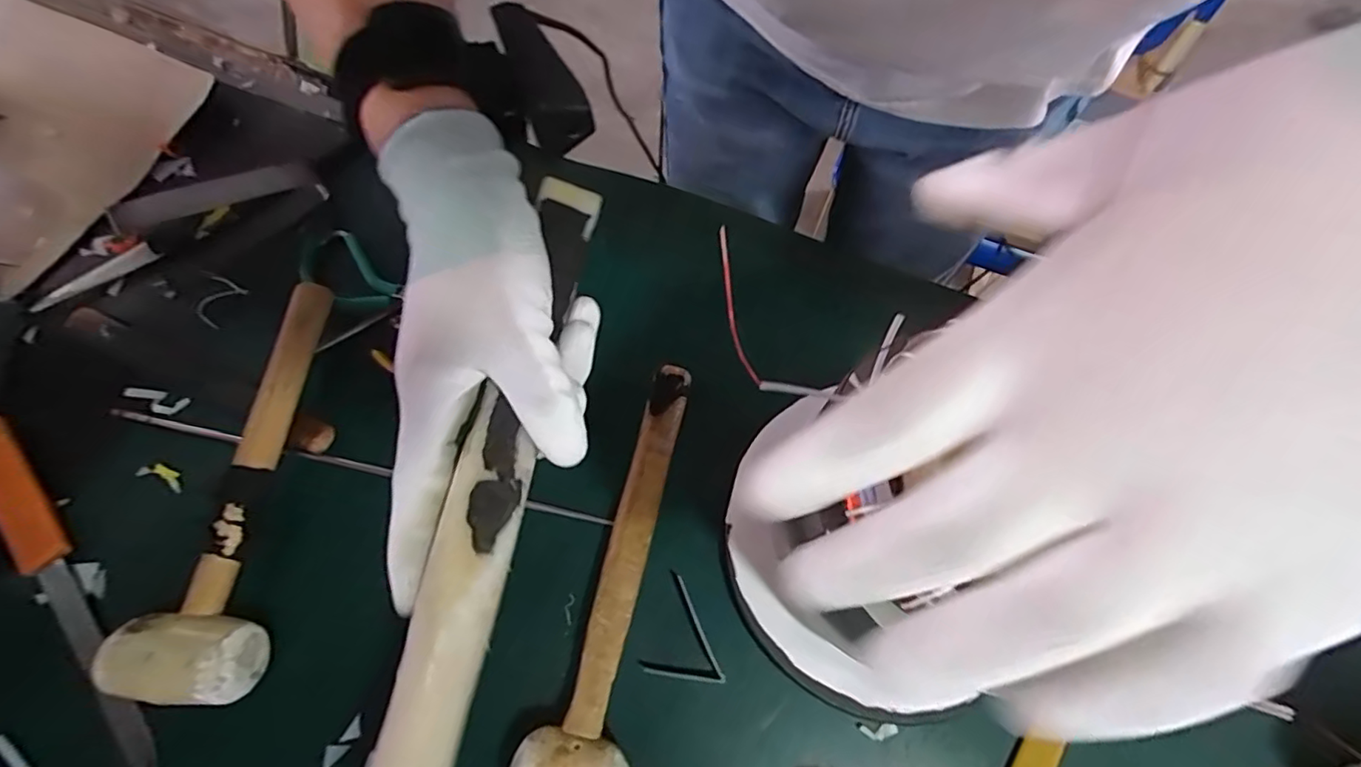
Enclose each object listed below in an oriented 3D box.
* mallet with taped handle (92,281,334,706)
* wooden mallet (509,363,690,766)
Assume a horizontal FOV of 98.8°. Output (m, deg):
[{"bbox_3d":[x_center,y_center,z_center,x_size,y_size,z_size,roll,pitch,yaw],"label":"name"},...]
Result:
[{"bbox_3d":[-0.268,0.053,0.366,0.072,0.056,0.258,1,65,0],"label":"mallet with taped handle"},{"bbox_3d":[-0.032,0.108,0.348,0.056,0.050,0.259,12,66,5],"label":"wooden mallet"}]

